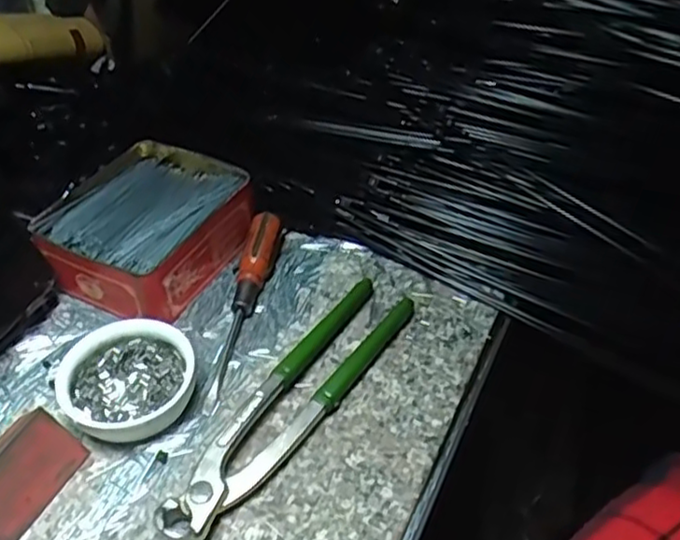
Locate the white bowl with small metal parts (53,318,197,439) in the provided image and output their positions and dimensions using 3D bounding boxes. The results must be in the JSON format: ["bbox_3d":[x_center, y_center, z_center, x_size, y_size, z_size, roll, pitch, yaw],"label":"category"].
[{"bbox_3d":[-0.116,0.062,0.378,0.071,0.026,0.068,0,43,0],"label":"white bowl with small metal parts"}]

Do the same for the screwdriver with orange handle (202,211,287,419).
[{"bbox_3d":[-0.059,0.020,0.427,0.020,0.022,0.149,5,43,5],"label":"screwdriver with orange handle"}]

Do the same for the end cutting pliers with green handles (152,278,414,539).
[{"bbox_3d":[-0.026,0.068,0.382,0.046,0.017,0.201,24,48,23],"label":"end cutting pliers with green handles"}]

